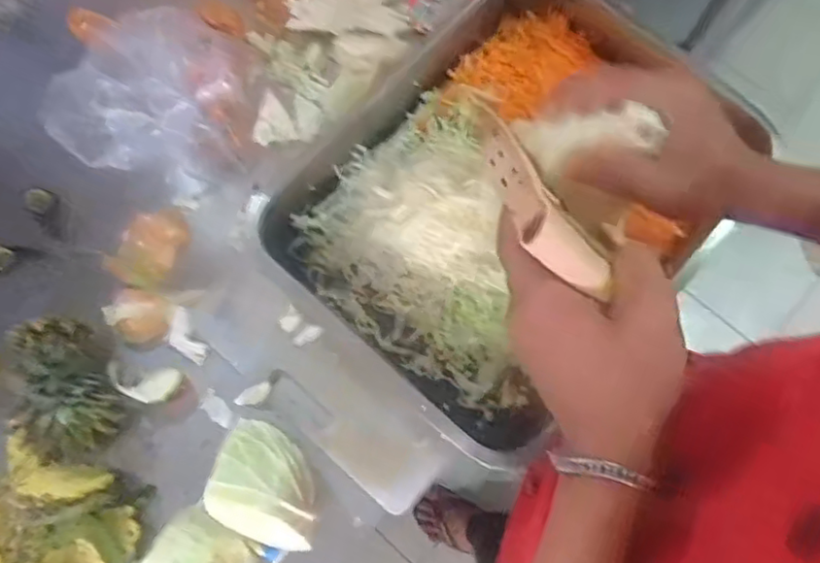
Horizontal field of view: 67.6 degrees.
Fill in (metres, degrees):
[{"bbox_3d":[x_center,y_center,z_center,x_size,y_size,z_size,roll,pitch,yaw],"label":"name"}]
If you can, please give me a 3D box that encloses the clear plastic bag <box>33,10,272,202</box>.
[{"bbox_3d":[-0.237,-0.185,0.613,0.137,0.137,0.207,17,75,5],"label":"clear plastic bag"}]

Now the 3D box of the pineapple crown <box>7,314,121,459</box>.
[{"bbox_3d":[-0.323,0.097,0.562,0.085,0.062,0.124,-29,76,-8],"label":"pineapple crown"}]

